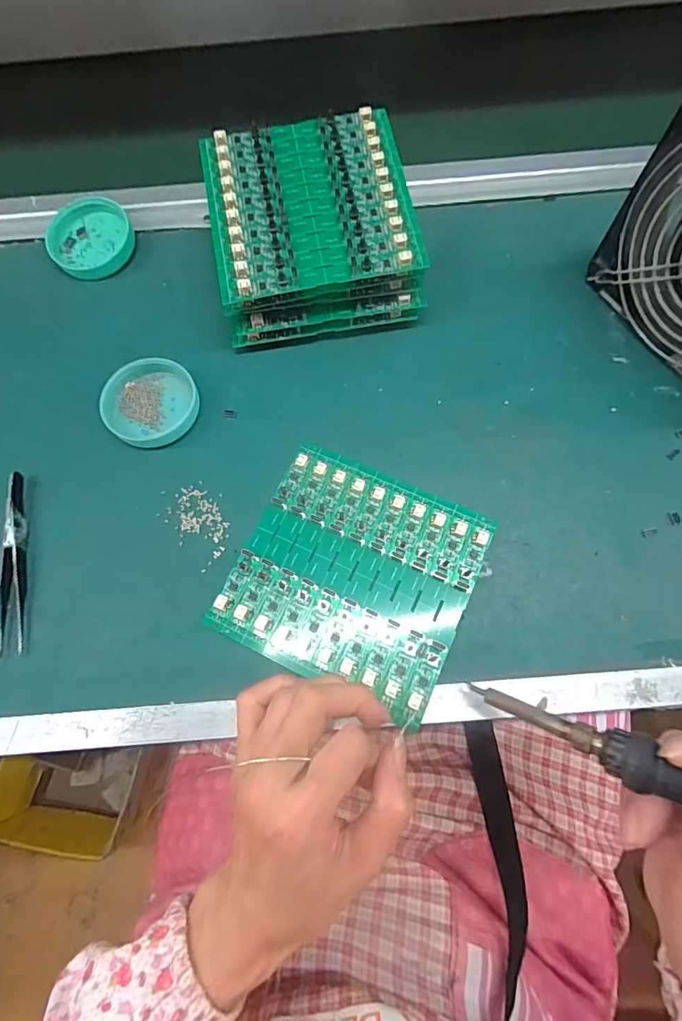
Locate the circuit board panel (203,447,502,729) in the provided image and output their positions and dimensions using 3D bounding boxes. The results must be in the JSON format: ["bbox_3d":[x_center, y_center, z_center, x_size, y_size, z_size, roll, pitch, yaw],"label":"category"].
[{"bbox_3d":[0.009,0.038,0.281,0.139,0.005,0.133,24,73,10],"label":"circuit board panel"}]

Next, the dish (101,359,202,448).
[{"bbox_3d":[-0.137,-0.080,0.322,0.064,0.021,0.070,-1,72,2],"label":"dish"}]

